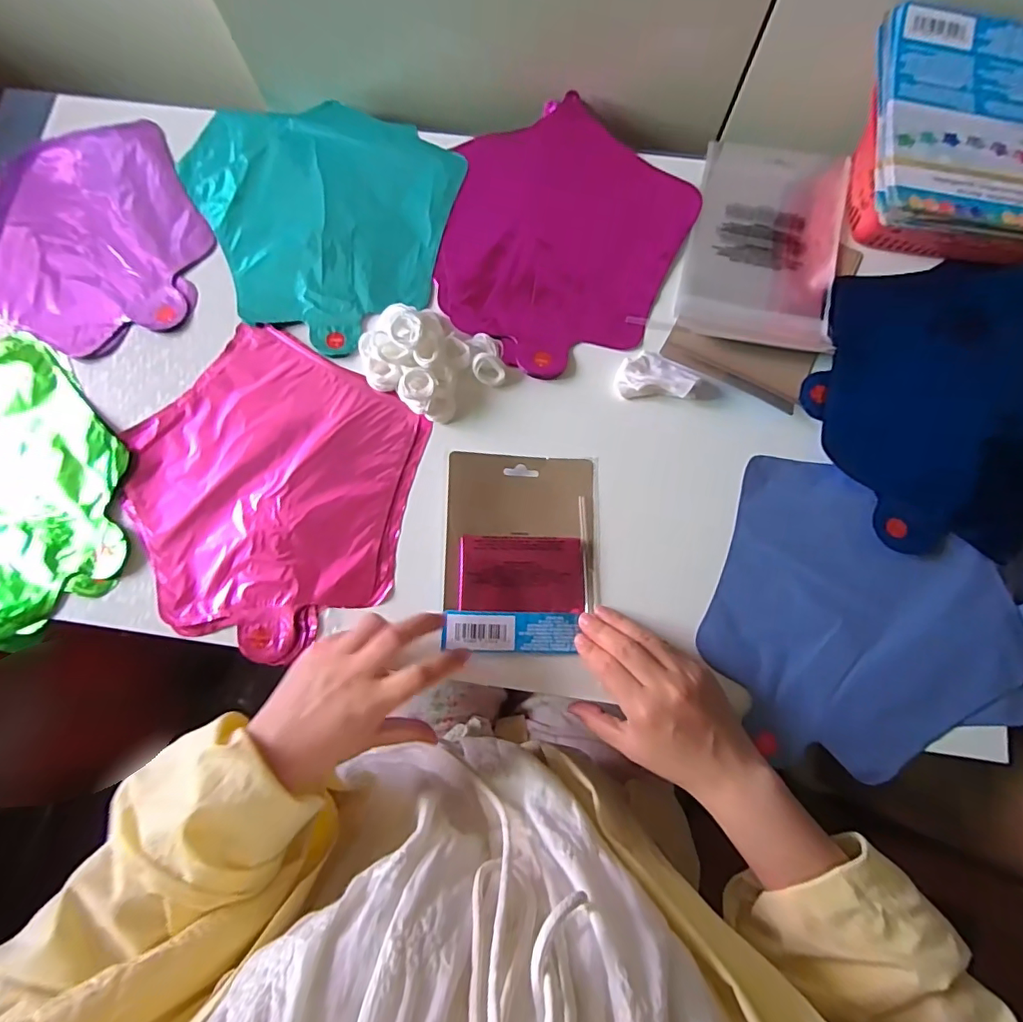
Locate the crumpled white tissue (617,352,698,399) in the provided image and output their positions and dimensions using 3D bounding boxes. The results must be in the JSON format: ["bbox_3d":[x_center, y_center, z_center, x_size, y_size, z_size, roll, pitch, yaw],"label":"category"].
[{"bbox_3d":[0.120,-0.113,0.419,0.062,0.019,0.040,6,77,2],"label":"crumpled white tissue"}]

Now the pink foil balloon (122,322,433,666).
[{"bbox_3d":[-0.189,-0.016,0.406,0.224,0.004,0.224,28,79,7],"label":"pink foil balloon"}]

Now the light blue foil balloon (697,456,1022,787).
[{"bbox_3d":[0.272,0.088,0.381,0.239,0.013,0.208,19,78,5],"label":"light blue foil balloon"}]

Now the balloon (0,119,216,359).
[{"bbox_3d":[-0.391,-0.245,0.469,0.211,0.023,0.242,-30,78,-6],"label":"balloon"}]

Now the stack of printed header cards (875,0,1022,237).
[{"bbox_3d":[0.321,-0.274,0.355,0.129,0.018,0.189,7,77,2],"label":"stack of printed header cards"}]

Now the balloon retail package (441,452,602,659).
[{"bbox_3d":[0.009,0.029,0.393,0.115,0.018,0.149,1,77,1],"label":"balloon retail package"}]

